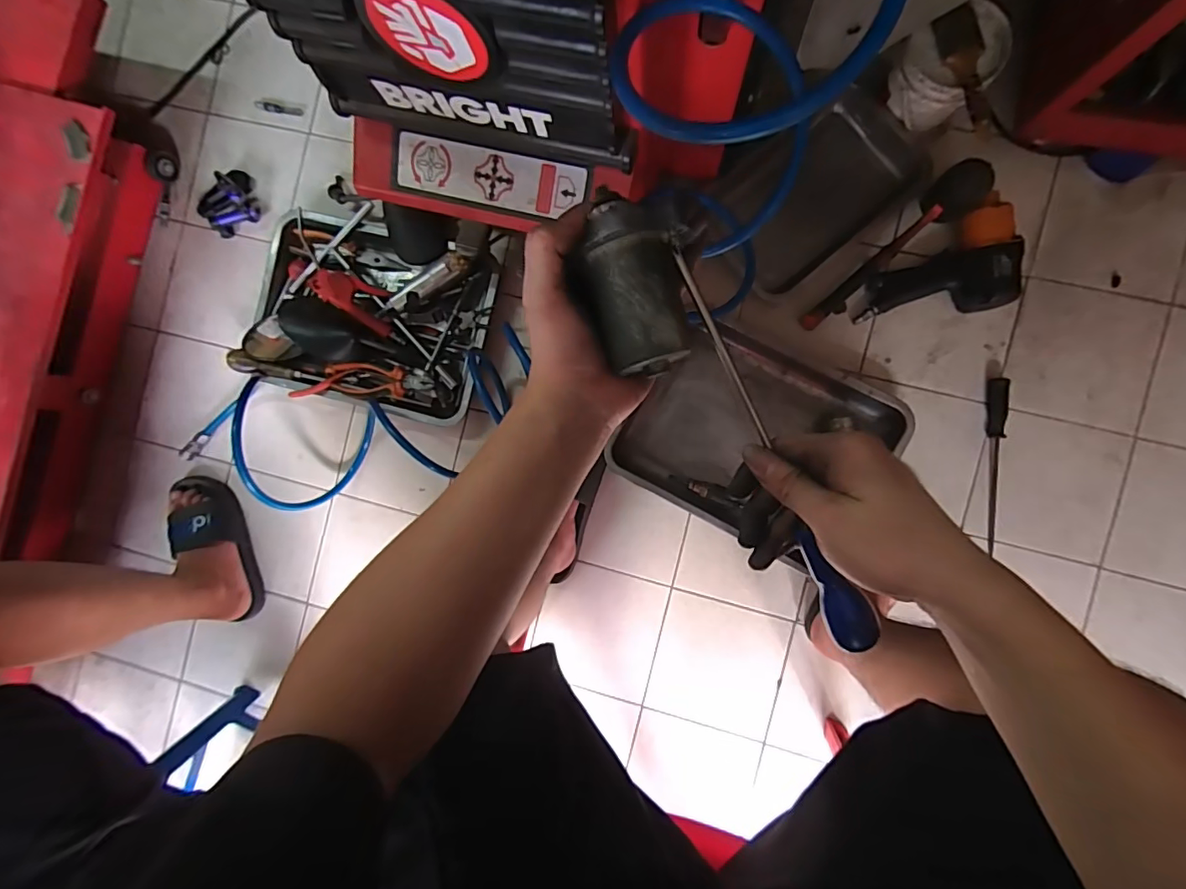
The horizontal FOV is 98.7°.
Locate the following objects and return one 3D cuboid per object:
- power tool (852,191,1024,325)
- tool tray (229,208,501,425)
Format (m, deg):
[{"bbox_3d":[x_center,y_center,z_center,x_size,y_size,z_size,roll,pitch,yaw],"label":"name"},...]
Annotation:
[{"bbox_3d":[0.504,-0.270,0.747,0.206,0.066,0.155,-2,90,6],"label":"power tool"},{"bbox_3d":[-0.373,-0.216,0.831,0.381,0.099,0.291,15,91,6],"label":"tool tray"}]

